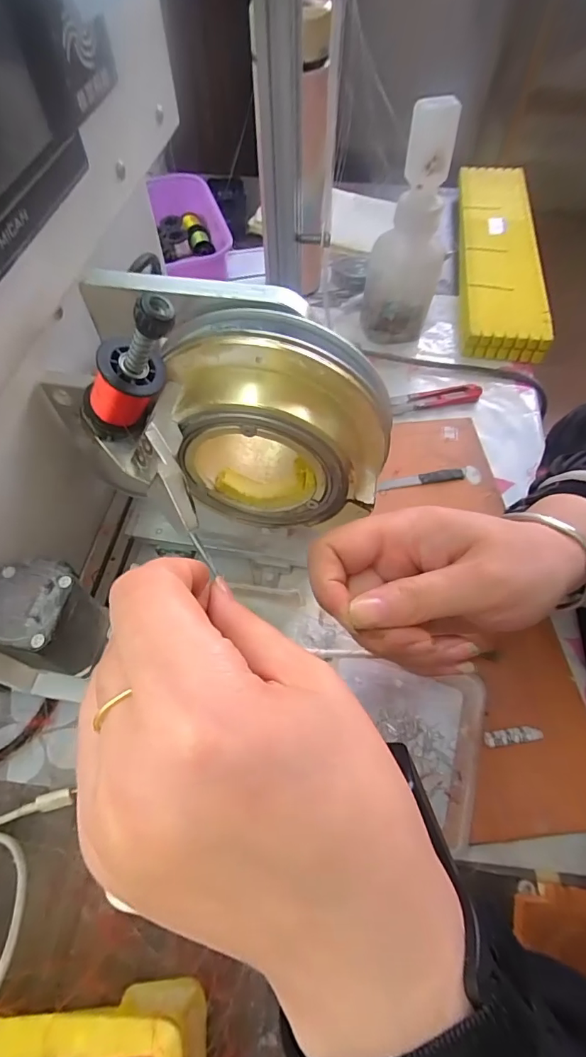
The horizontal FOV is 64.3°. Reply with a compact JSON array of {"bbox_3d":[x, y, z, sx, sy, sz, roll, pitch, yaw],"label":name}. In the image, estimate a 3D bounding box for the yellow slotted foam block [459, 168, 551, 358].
[{"bbox_3d":[0.239,-0.325,0.549,0.085,0.032,0.339,8,60,5],"label":"yellow slotted foam block"}]

